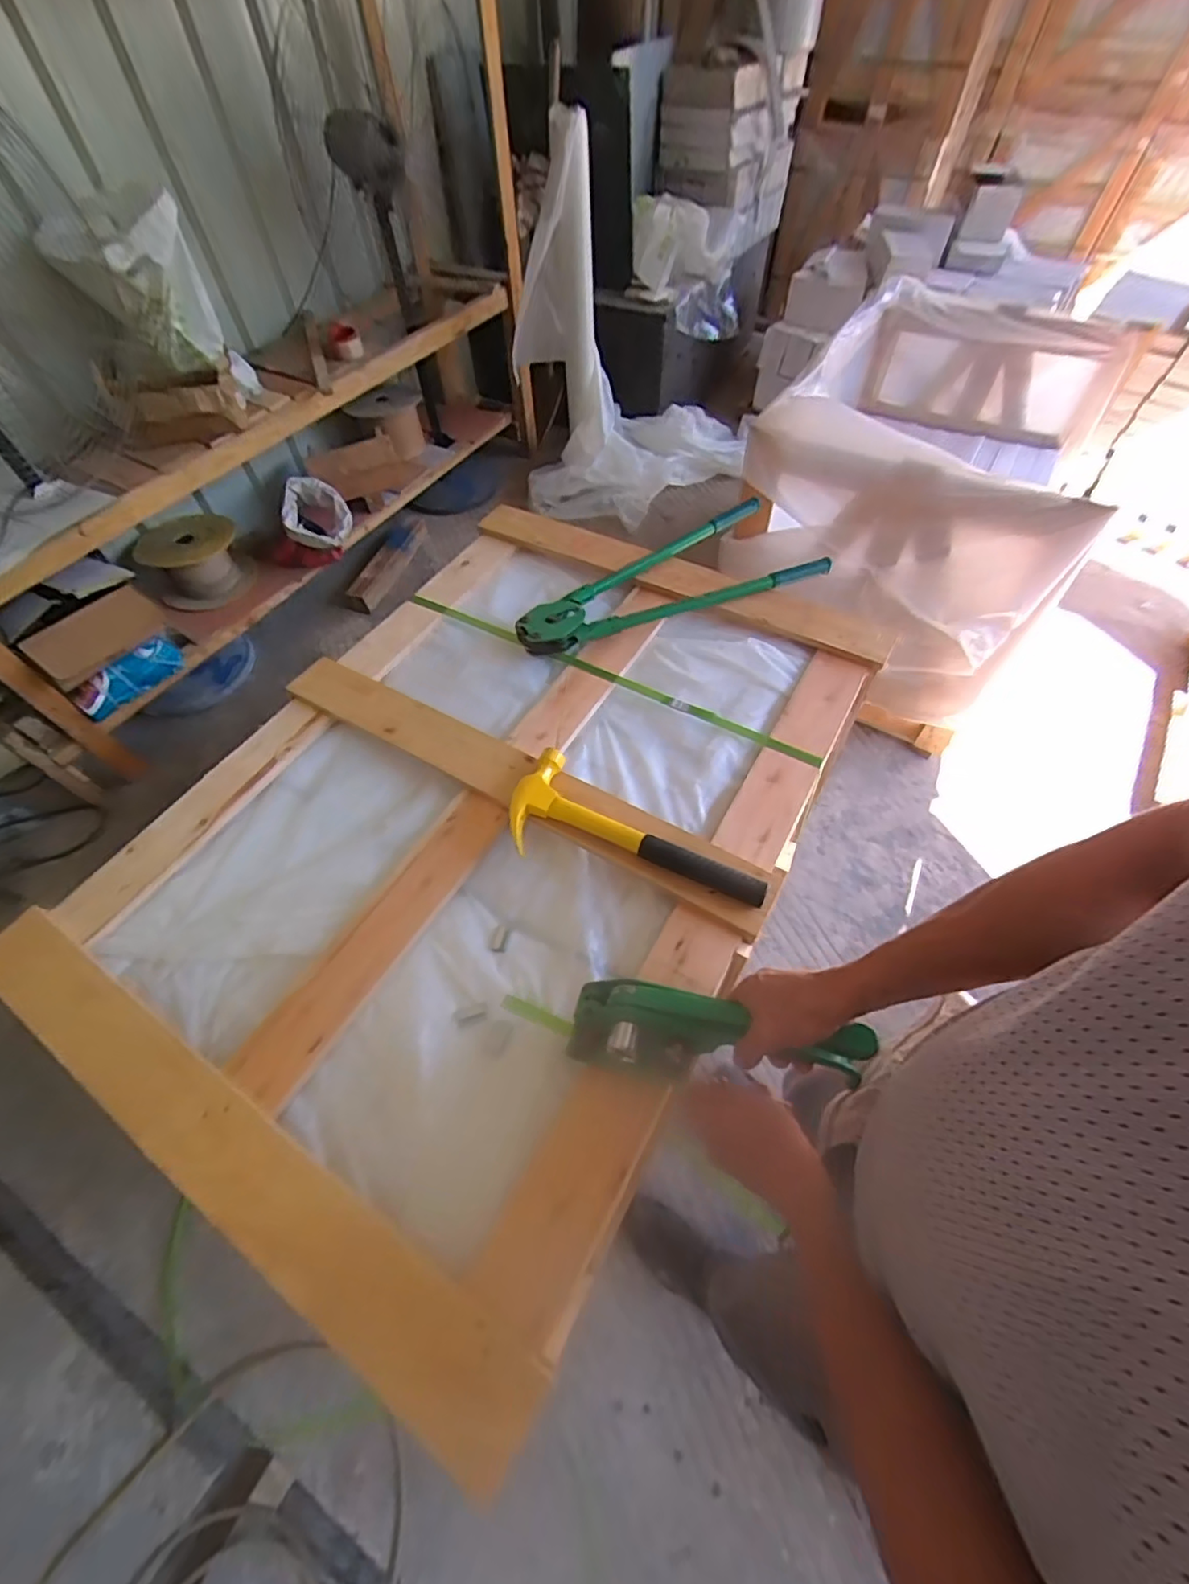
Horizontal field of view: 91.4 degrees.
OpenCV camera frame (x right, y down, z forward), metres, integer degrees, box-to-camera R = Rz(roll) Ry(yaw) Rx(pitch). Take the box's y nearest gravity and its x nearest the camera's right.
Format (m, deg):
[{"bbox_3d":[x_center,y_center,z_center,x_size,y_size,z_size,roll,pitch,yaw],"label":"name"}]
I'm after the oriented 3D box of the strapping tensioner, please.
[{"bbox_3d":[0.109,0.223,0.532,0.265,0.048,0.076,1,57,14],"label":"strapping tensioner"}]

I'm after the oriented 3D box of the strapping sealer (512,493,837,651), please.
[{"bbox_3d":[0.121,-0.341,0.953,0.524,0.040,0.225,-26,61,-16],"label":"strapping sealer"}]

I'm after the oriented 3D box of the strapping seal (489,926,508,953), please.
[{"bbox_3d":[-0.109,0.170,0.669,0.018,0.004,0.030,10,58,6],"label":"strapping seal"}]

